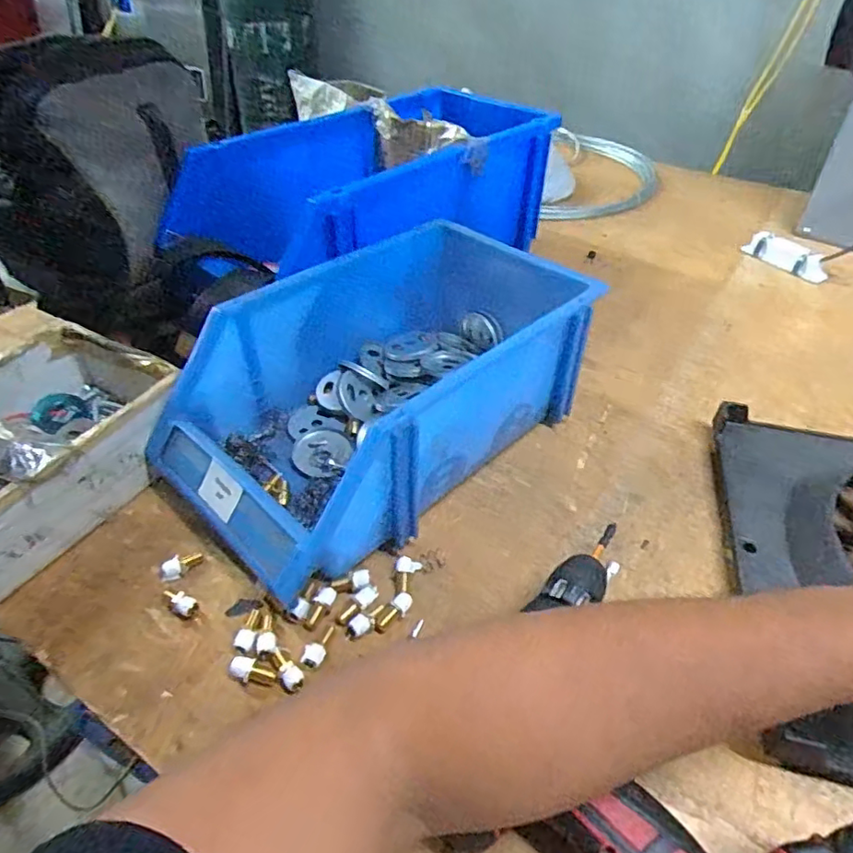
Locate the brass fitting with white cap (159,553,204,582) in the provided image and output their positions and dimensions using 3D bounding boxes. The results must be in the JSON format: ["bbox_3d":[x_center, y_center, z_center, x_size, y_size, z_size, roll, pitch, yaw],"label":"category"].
[{"bbox_3d":[-0.174,0.098,0.415,0.030,0.013,0.010,-26,49,-27],"label":"brass fitting with white cap"}]

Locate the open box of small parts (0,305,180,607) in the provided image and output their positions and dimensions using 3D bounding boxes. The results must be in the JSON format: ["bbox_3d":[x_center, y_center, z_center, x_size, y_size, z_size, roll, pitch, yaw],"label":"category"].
[{"bbox_3d":[-0.308,0.015,0.441,0.152,0.087,0.222,22,46,21],"label":"open box of small parts"}]

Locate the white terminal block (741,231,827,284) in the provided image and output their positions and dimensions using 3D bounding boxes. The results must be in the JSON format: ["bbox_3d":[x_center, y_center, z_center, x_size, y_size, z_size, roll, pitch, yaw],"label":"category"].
[{"bbox_3d":[0.489,-0.231,0.793,0.031,0.028,0.111,-22,47,-24],"label":"white terminal block"}]

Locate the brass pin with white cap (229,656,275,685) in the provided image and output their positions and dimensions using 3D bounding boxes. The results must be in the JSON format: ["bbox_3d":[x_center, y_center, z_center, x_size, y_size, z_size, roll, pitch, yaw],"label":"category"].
[{"bbox_3d":[-0.108,0.152,0.361,0.028,0.012,0.012,23,44,-2],"label":"brass pin with white cap"}]

